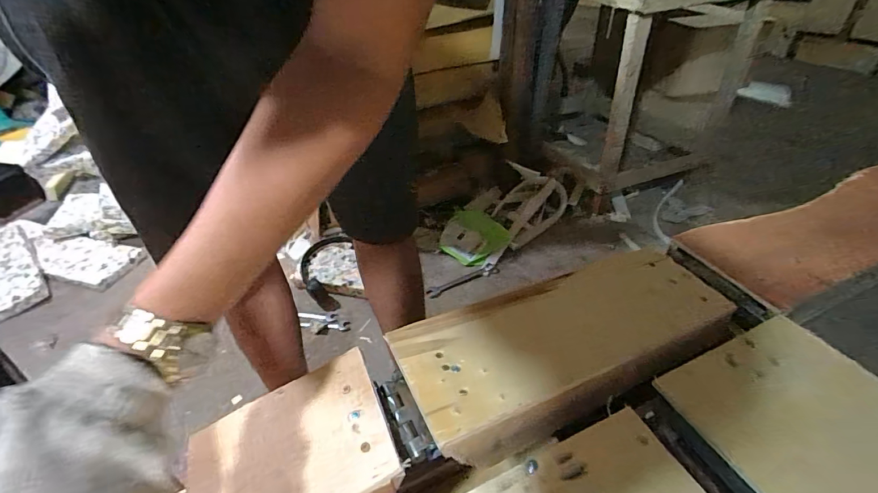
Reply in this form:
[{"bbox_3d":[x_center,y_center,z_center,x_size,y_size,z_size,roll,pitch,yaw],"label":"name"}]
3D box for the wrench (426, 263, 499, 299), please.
[{"bbox_3d":[0.069,0.103,1.215,0.217,0.014,0.038,-22,38,2],"label":"wrench"}]

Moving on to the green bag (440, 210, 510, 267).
[{"bbox_3d":[0.104,-0.030,1.298,0.182,0.078,0.183,-30,46,-28],"label":"green bag"}]

